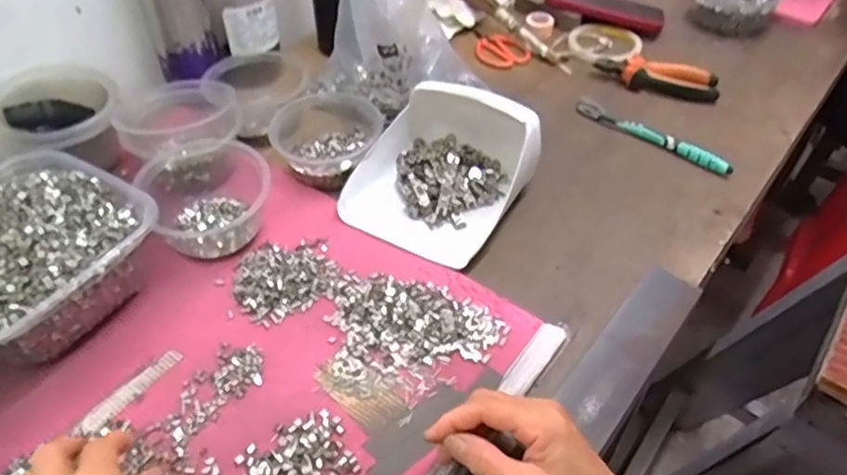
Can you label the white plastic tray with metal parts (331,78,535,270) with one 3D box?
[{"bbox_3d":[0.020,-0.077,0.607,0.157,0.084,0.174,21,49,20],"label":"white plastic tray with metal parts"}]

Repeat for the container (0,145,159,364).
[{"bbox_3d":[-0.328,0.016,0.511,0.175,0.079,0.172,23,49,21],"label":"container"}]

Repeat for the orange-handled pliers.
[{"bbox_3d":[0.298,-0.209,0.797,0.150,0.025,0.049,18,48,17],"label":"orange-handled pliers"}]

